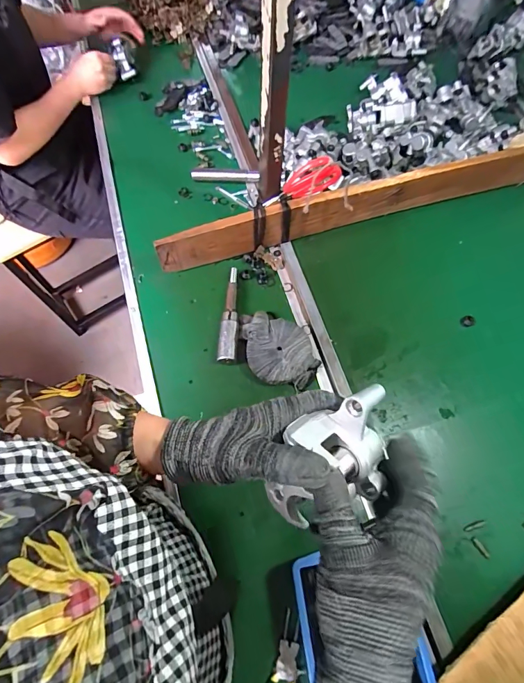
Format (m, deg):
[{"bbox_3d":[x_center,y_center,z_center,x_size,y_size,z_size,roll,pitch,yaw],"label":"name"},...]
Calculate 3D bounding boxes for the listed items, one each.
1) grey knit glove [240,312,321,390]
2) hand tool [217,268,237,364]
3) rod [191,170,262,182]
[{"bbox_3d":[0.025,0.012,0.621,0.099,0.034,0.140,-18,69,-6],"label":"grey knit glove"},{"bbox_3d":[-0.053,-0.046,0.643,0.028,0.033,0.164,1,68,2],"label":"hand tool"},{"bbox_3d":[-0.072,-0.328,0.770,0.135,0.020,0.022,6,68,3],"label":"rod"}]

